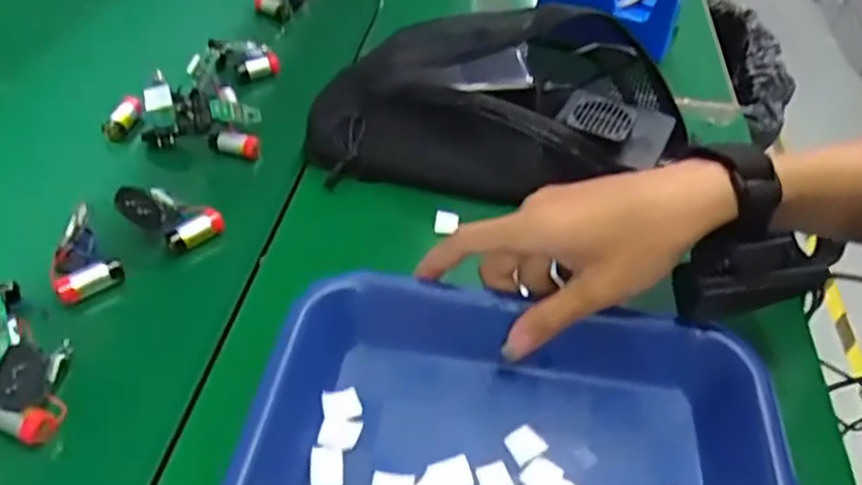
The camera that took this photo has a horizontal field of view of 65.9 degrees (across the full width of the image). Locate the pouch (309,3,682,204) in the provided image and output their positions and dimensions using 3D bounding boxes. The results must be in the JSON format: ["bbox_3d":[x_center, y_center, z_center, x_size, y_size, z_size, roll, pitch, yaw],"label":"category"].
[{"bbox_3d":[0.052,-0.116,0.498,0.265,0.092,0.157,8,45,5],"label":"pouch"}]

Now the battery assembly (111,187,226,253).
[{"bbox_3d":[-0.167,-0.020,0.425,0.053,0.035,0.033,16,46,12],"label":"battery assembly"}]

